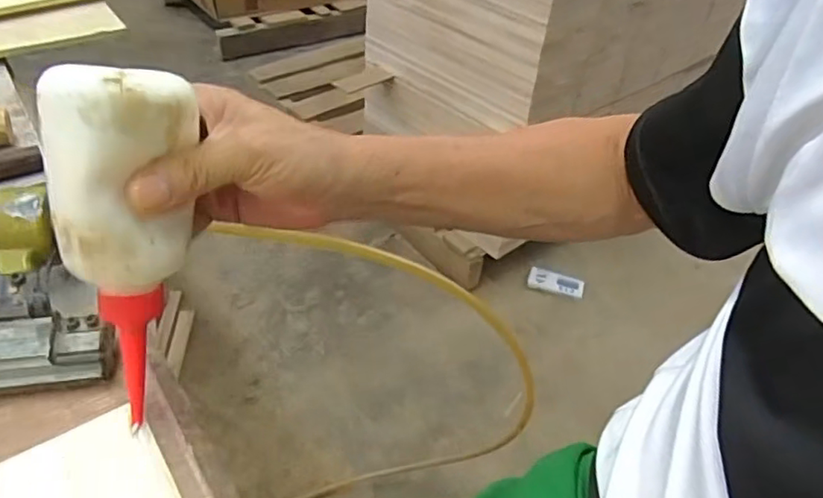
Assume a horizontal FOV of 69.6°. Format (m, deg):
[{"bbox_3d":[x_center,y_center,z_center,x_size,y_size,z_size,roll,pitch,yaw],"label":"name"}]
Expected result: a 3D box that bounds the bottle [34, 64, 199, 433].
[{"bbox_3d":[-0.134,0.005,0.276,0.048,0.172,0.046,9,24,3],"label":"bottle"}]

